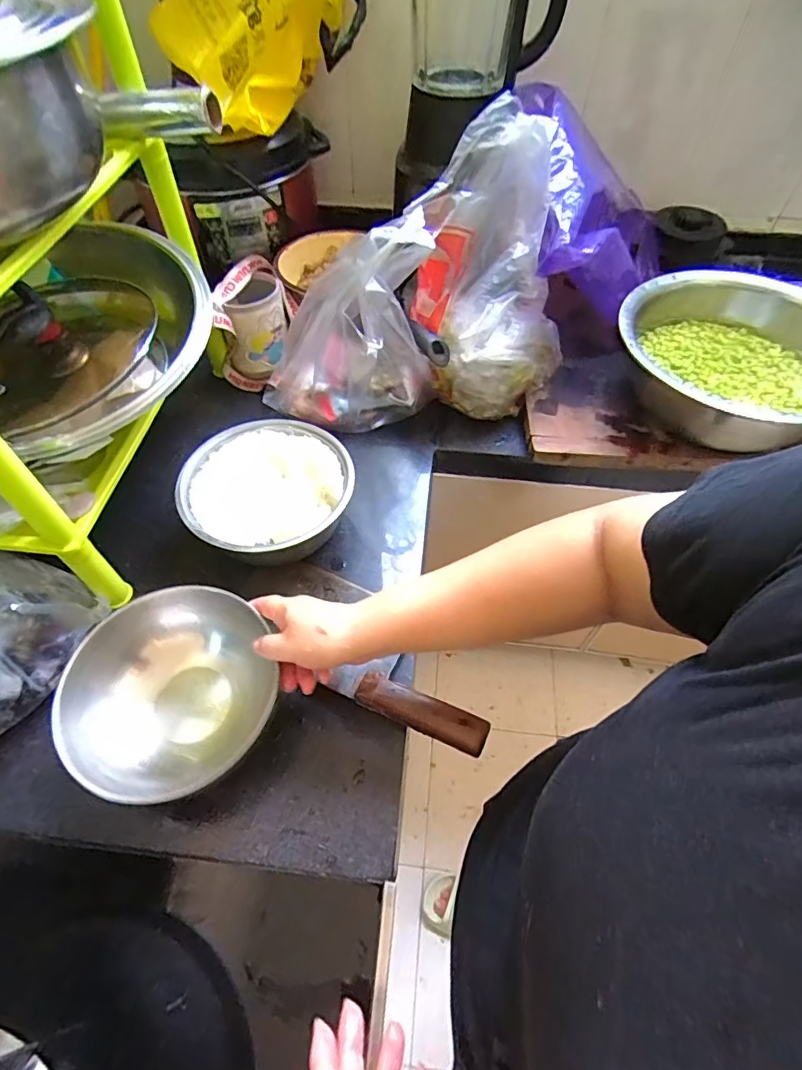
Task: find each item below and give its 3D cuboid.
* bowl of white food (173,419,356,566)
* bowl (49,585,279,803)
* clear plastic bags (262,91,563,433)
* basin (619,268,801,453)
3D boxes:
[{"bbox_3d":[-0.147,-0.044,0.583,0.175,0.061,0.181,0,55,-1],"label":"bowl of white food"},{"bbox_3d":[-0.191,0.130,0.442,0.140,0.067,0.174,23,58,14],"label":"bowl"},{"bbox_3d":[0.033,-0.293,0.633,0.359,0.257,0.221,-31,61,-21],"label":"clear plastic bags"},{"bbox_3d":[0.424,-0.218,0.657,0.275,0.093,0.280,0,55,-1],"label":"basin"}]

